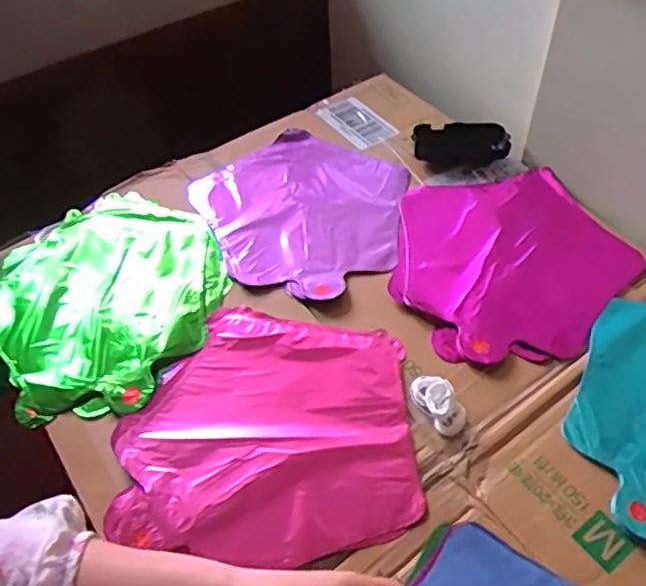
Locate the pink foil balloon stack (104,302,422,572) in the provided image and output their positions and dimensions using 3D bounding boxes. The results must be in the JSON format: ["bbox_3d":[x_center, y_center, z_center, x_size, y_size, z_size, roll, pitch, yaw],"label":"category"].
[{"bbox_3d":[-0.043,0.108,0.515,0.231,0.008,0.213,2,51,3],"label":"pink foil balloon stack"}]

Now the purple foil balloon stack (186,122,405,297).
[{"bbox_3d":[-0.015,-0.096,0.674,0.219,0.009,0.236,-29,56,-21],"label":"purple foil balloon stack"}]

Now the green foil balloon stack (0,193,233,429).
[{"bbox_3d":[-0.211,0.004,0.613,0.229,0.023,0.245,-32,57,-22],"label":"green foil balloon stack"}]

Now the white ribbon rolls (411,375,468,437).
[{"bbox_3d":[0.094,0.088,0.506,0.028,0.021,0.054,-31,56,-21],"label":"white ribbon rolls"}]

